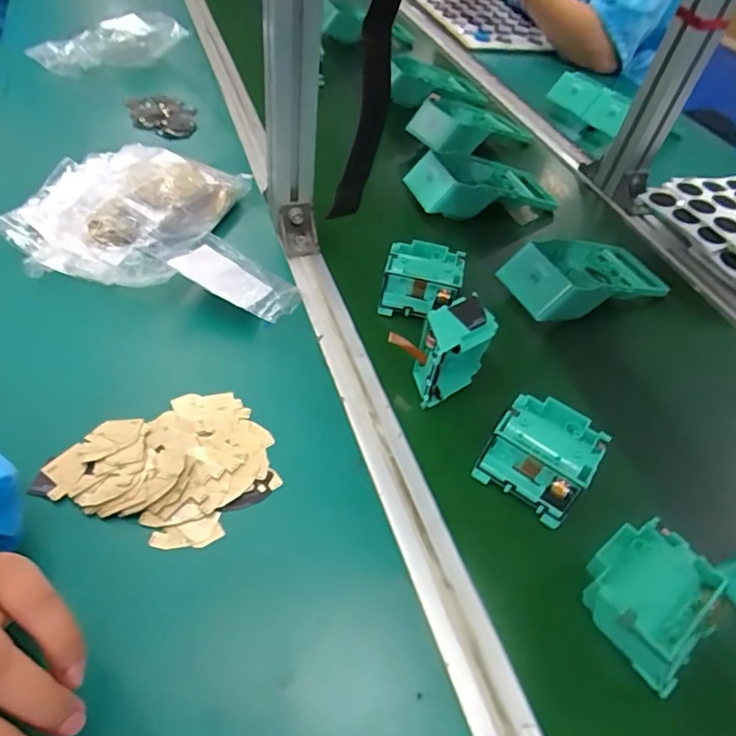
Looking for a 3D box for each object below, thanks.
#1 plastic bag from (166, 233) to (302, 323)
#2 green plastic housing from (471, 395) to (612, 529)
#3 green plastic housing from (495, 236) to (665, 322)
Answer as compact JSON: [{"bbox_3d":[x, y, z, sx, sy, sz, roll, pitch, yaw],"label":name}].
[{"bbox_3d":[-0.120,-0.080,0.488,0.110,0.014,0.070,29,37,2],"label":"plastic bag"},{"bbox_3d":[0.134,0.064,0.405,0.073,0.033,0.080,32,58,18],"label":"green plastic housing"},{"bbox_3d":[0.232,-0.101,0.549,0.181,0.060,0.090,-18,57,-17],"label":"green plastic housing"}]

